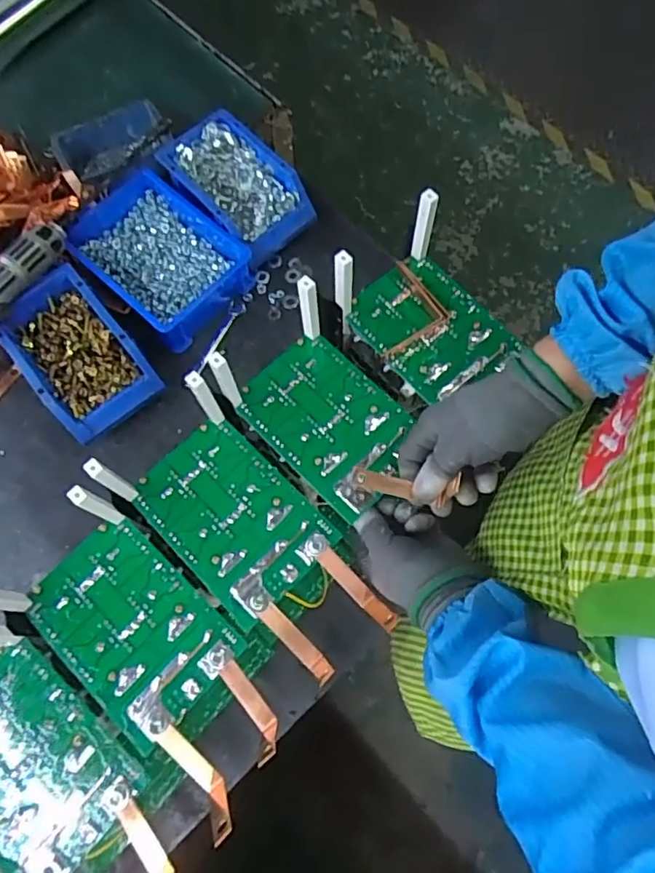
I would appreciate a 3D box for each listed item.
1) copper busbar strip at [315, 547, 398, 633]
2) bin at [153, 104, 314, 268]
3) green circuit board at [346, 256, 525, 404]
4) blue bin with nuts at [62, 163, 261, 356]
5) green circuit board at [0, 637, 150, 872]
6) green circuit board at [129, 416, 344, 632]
[{"bbox_3d":[0.026,0.130,0.482,0.083,0.021,0.017,41,75,14],"label":"copper busbar strip"},{"bbox_3d":[-0.112,-0.314,0.721,0.115,0.065,0.185,-43,75,-13],"label":"bin"},{"bbox_3d":[0.097,-0.106,0.549,0.102,0.024,0.137,-38,74,-12],"label":"green circuit board"},{"bbox_3d":[-0.210,-0.221,0.706,0.201,0.062,0.148,41,75,14],"label":"blue bin with nuts"},{"bbox_3d":[-0.235,0.248,0.439,0.164,0.012,0.106,39,64,16],"label":"green circuit board"},{"bbox_3d":[-0.086,0.068,0.496,0.162,0.004,0.107,42,76,14],"label":"green circuit board"}]

